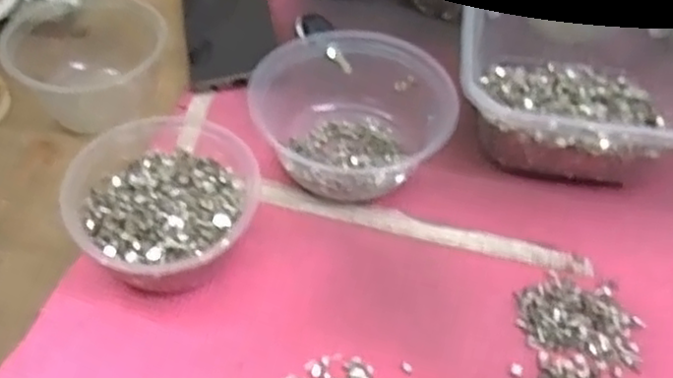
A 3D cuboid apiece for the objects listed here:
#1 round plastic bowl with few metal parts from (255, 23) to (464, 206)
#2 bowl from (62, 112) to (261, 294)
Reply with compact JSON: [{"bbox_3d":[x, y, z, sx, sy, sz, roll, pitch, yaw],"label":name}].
[{"bbox_3d":[0.006,-0.065,0.510,0.134,0.060,0.162,-7,51,-8],"label":"round plastic bowl with few metal parts"},{"bbox_3d":[-0.104,0.008,0.438,0.108,0.064,0.107,1,51,-1],"label":"bowl"}]

